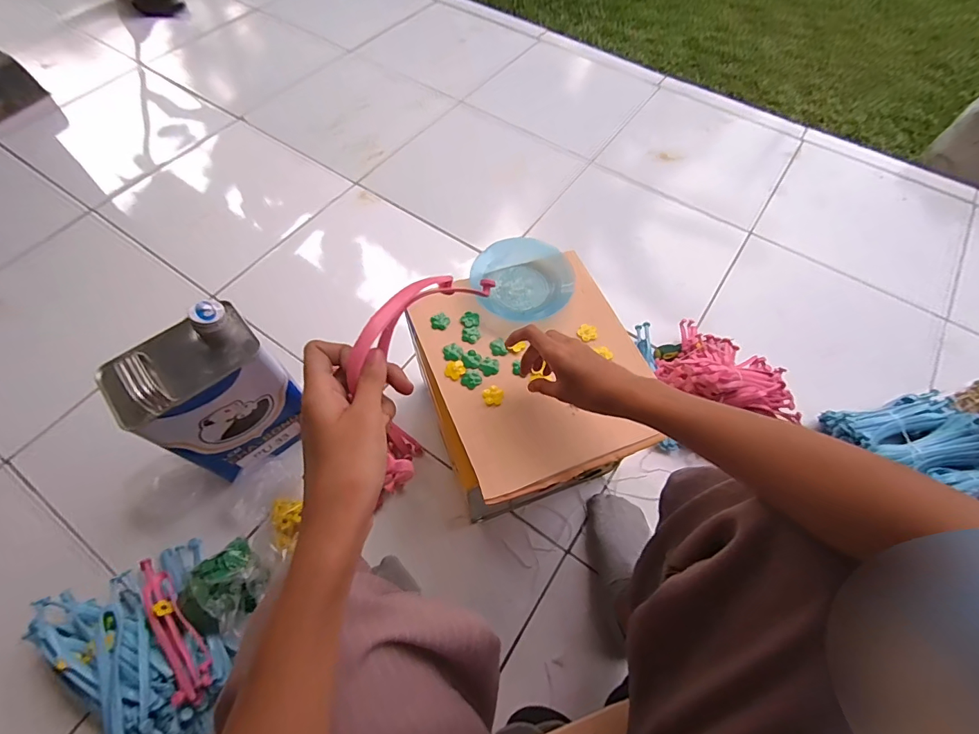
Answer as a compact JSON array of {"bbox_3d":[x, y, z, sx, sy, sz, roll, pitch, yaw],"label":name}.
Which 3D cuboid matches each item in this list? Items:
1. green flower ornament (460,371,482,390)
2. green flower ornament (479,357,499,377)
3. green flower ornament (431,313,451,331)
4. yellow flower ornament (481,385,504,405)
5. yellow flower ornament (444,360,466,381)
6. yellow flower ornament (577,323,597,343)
[{"bbox_3d":[-0.021,0.014,0.517,0.020,0.004,0.022,37,67,16],"label":"green flower ornament"},{"bbox_3d":[0.000,-0.001,0.525,0.023,0.004,0.024,1,62,-2],"label":"green flower ornament"},{"bbox_3d":[-0.061,-0.056,0.550,0.023,0.005,0.021,-6,63,-6],"label":"green flower ornament"},{"bbox_3d":[0.004,0.032,0.506,0.022,0.005,0.023,1,62,-2],"label":"yellow flower ornament"},{"bbox_3d":[-0.039,0.003,0.521,0.023,0.004,0.025,1,62,-2],"label":"yellow flower ornament"},{"bbox_3d":[0.121,-0.042,0.545,0.024,0.008,0.020,20,63,8],"label":"yellow flower ornament"}]

